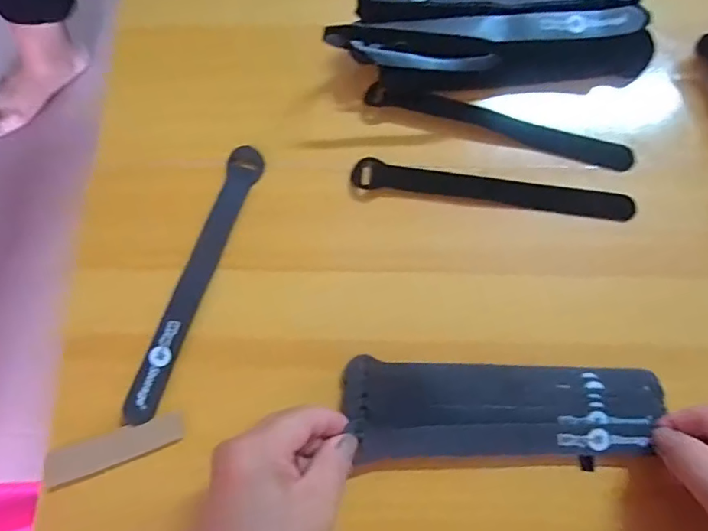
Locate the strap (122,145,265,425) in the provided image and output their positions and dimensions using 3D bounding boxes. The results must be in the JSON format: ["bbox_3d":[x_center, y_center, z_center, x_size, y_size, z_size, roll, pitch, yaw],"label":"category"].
[{"bbox_3d":[-0.106,0.008,0.354,0.023,0.007,0.195,18,76,5],"label":"strap"}]

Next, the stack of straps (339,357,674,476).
[{"bbox_3d":[0.093,0.095,0.333,0.193,0.019,0.064,-1,75,5],"label":"stack of straps"}]

